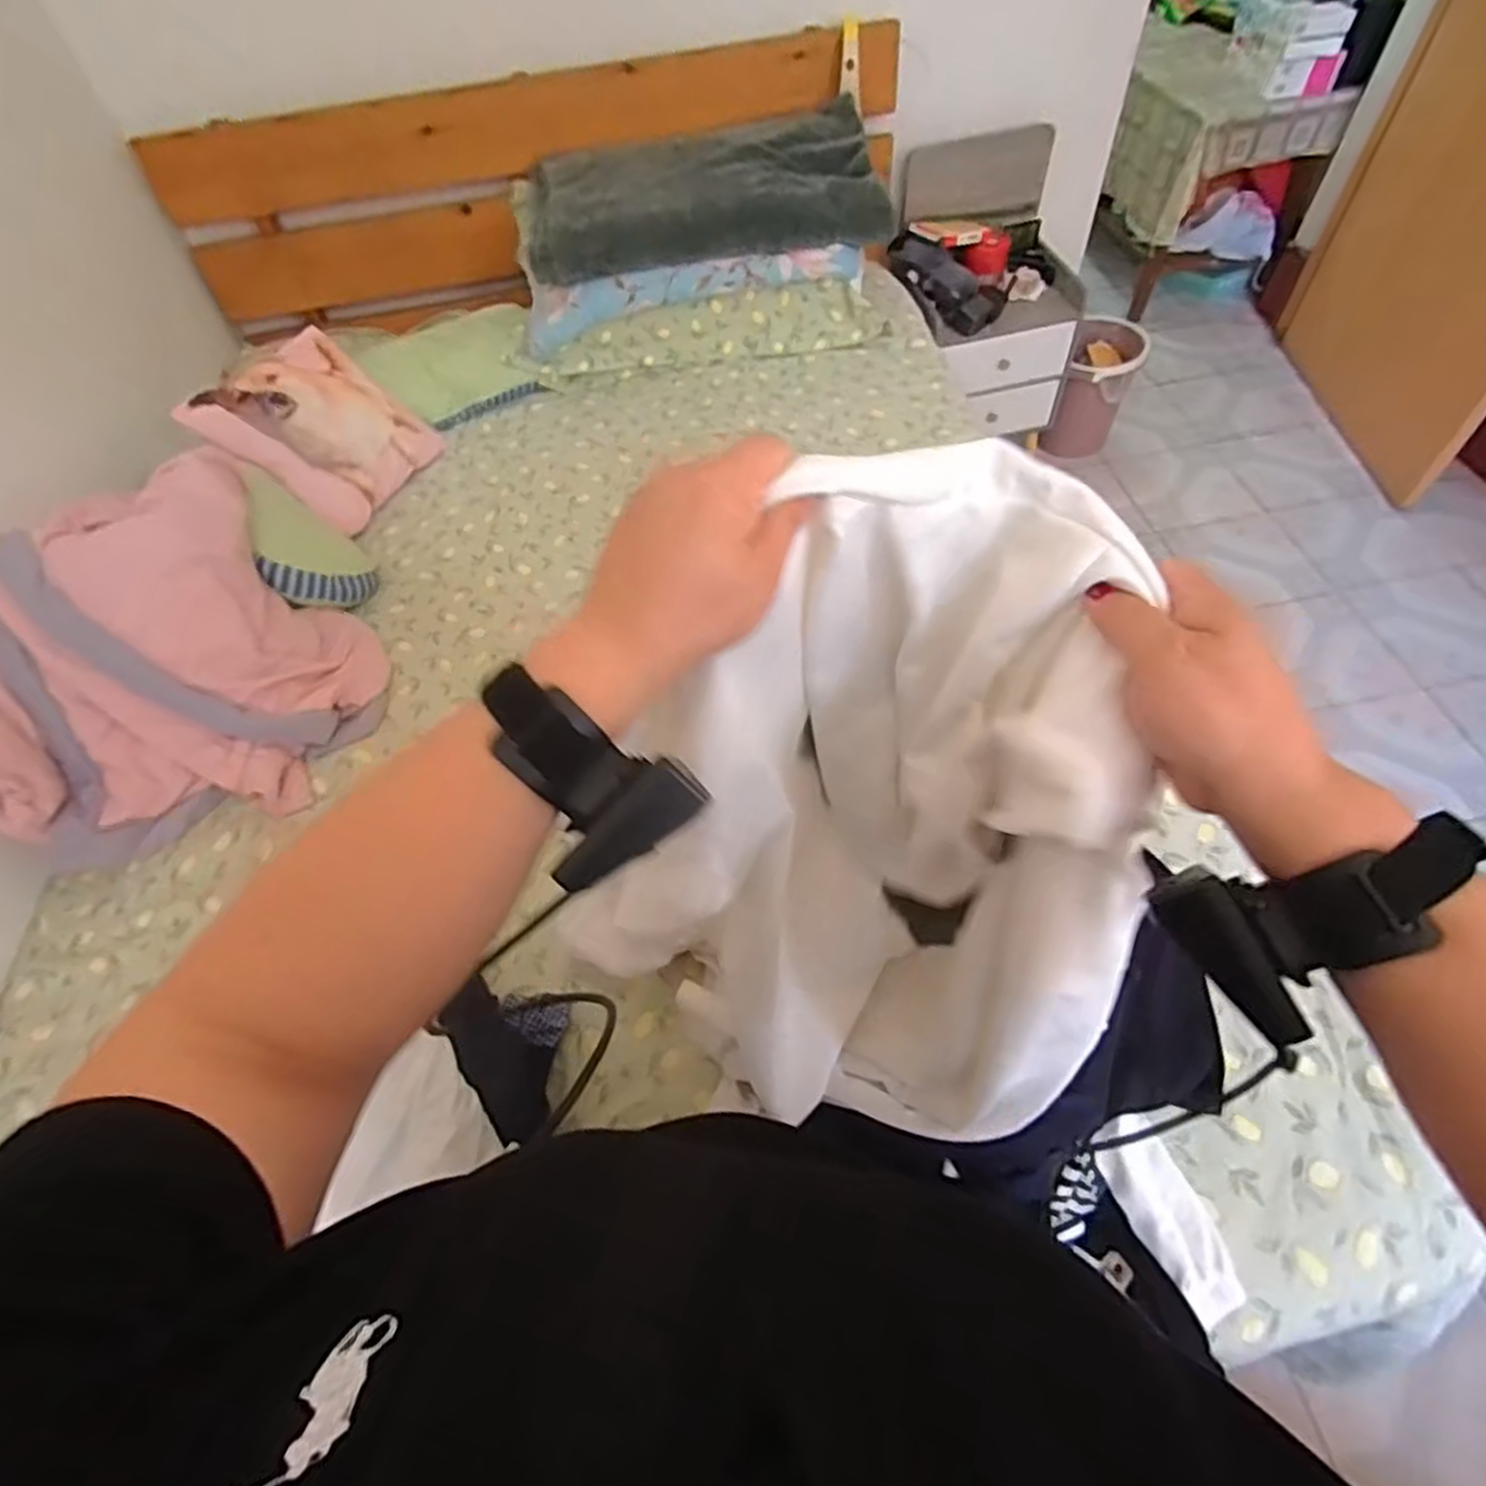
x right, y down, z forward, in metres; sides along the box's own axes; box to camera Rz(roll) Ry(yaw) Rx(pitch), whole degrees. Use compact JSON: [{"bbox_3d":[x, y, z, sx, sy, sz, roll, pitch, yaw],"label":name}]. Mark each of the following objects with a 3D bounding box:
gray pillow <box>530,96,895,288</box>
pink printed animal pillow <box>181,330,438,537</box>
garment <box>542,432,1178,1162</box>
[{"bbox_3d":[-0.069,-1.009,1.396,0.631,0.119,0.314,-9,55,0],"label":"gray pillow"},{"bbox_3d":[-0.700,-0.532,1.280,0.061,0.277,0.327,-22,34,45],"label":"pink printed animal pillow"},{"bbox_3d":[0.096,0.086,0.485,0.261,0.516,0.134,8,39,11],"label":"garment"}]

